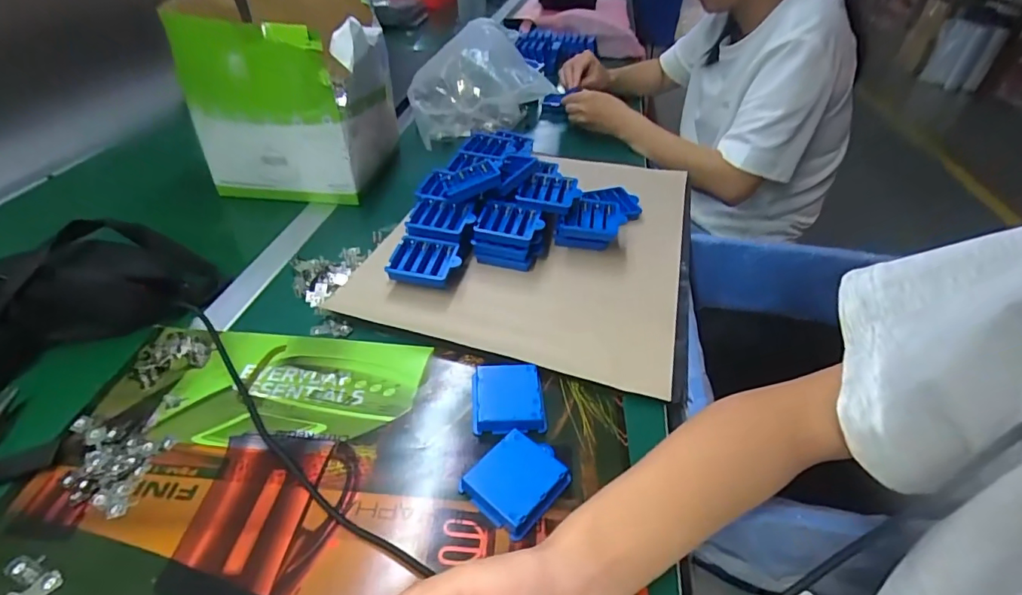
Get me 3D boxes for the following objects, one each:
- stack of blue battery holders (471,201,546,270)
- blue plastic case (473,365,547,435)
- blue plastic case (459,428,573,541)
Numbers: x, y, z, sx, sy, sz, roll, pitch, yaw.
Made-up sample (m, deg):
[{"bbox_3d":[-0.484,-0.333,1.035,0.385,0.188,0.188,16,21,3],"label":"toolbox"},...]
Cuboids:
[{"bbox_3d":[-0.001,-0.073,0.609,0.082,0.055,0.069,11,41,10],"label":"stack of blue battery holders"},{"bbox_3d":[-0.003,0.091,0.453,0.063,0.017,0.067,-2,40,-5],"label":"blue plastic case"},{"bbox_3d":[0.006,0.145,0.395,0.062,0.015,0.074,32,48,30],"label":"blue plastic case"}]

